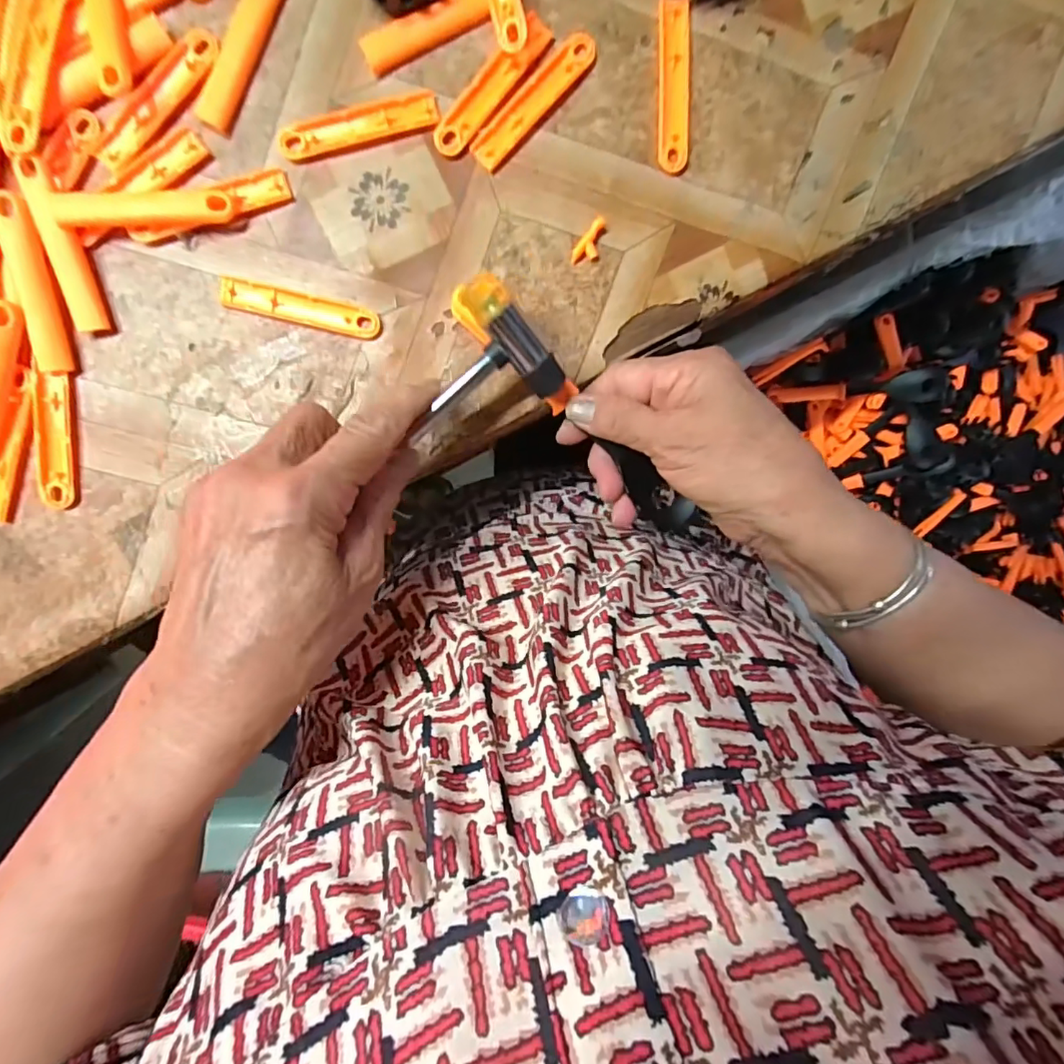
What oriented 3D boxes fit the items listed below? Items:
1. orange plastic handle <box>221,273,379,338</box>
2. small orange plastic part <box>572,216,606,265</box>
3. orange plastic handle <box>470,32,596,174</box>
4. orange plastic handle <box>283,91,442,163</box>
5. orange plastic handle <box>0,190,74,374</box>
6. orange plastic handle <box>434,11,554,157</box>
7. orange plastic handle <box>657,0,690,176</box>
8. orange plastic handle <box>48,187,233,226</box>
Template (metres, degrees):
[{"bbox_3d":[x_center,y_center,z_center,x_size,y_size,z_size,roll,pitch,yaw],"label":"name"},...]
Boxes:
[{"bbox_3d":[-0.113,-0.109,0.261,0.075,0.004,0.014,11,97,-7],"label":"orange plastic handle"},{"bbox_3d":[0.031,-0.145,0.268,0.013,0.005,0.025,36,94,-9],"label":"small orange plastic part"},{"bbox_3d":[0.001,-0.207,0.257,0.017,0.004,0.075,44,92,-9],"label":"orange plastic handle"},{"bbox_3d":[-0.081,-0.193,0.253,0.075,0.004,0.017,-18,99,-2],"label":"orange plastic handle"},{"bbox_3d":[-0.230,-0.113,0.245,0.013,0.007,0.076,-4,99,-4],"label":"orange plastic handle"},{"bbox_3d":[-0.020,-0.212,0.254,0.016,0.005,0.074,41,93,-9],"label":"orange plastic handle"},{"bbox_3d":[0.069,-0.217,0.261,0.015,0.004,0.076,-3,98,-5],"label":"orange plastic handle"},{"bbox_3d":[-0.178,-0.151,0.247,0.076,0.011,0.017,-5,99,-4],"label":"orange plastic handle"}]

